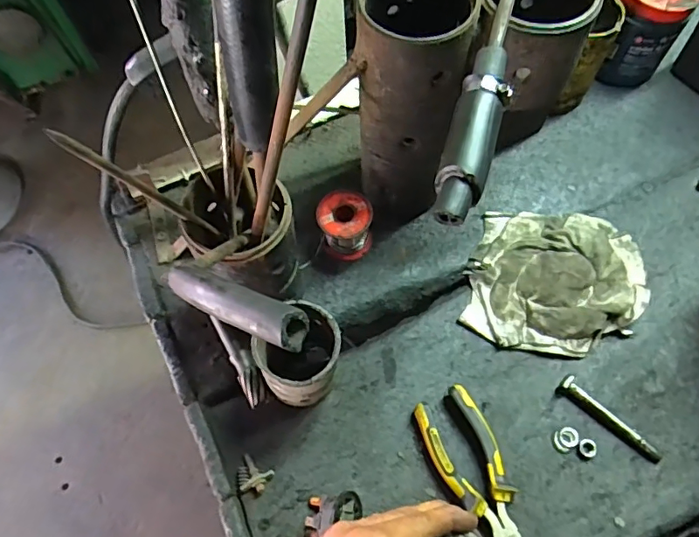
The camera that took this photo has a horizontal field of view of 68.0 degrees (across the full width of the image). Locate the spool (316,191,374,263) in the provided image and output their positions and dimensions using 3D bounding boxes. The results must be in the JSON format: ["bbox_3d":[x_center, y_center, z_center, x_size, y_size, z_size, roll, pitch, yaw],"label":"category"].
[{"bbox_3d":[-0.003,-0.043,0.529,0.051,0.054,0.051,-1,65,2],"label":"spool"}]

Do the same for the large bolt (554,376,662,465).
[{"bbox_3d":[0.237,0.137,0.471,0.099,0.019,0.015,37,72,18],"label":"large bolt"}]

